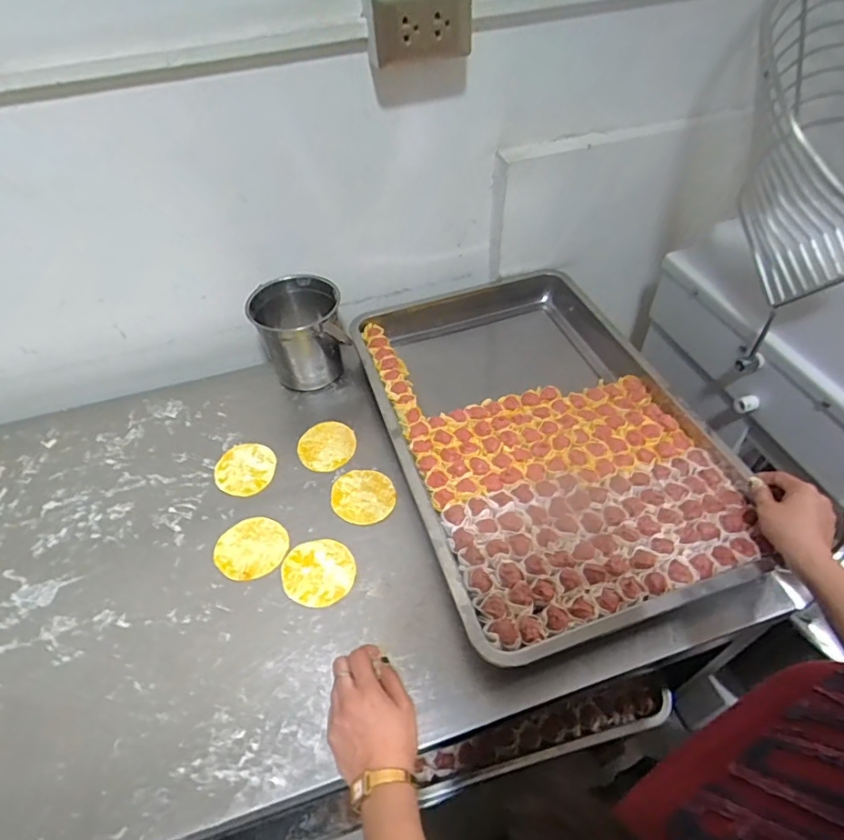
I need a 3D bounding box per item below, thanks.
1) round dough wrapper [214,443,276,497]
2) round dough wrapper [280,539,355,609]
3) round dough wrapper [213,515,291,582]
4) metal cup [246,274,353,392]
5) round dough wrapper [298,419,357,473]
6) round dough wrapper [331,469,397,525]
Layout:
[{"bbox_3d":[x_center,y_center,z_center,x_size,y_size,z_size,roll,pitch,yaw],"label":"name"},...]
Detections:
[{"bbox_3d":[-0.246,0.067,0.735,0.084,0.004,0.083,-1,48,1],"label":"round dough wrapper"},{"bbox_3d":[-0.123,0.180,0.626,0.084,0.004,0.082,-1,48,1],"label":"round dough wrapper"},{"bbox_3d":[-0.211,0.157,0.652,0.087,0.004,0.078,-20,50,-16],"label":"round dough wrapper"},{"bbox_3d":[-0.189,-0.128,0.828,0.129,0.146,0.129,-1,48,1],"label":"metal cup"},{"bbox_3d":[-0.137,0.037,0.758,0.082,0.004,0.086,-3,50,3],"label":"round dough wrapper"},{"bbox_3d":[-0.077,0.099,0.696,0.088,0.005,0.078,31,56,27],"label":"round dough wrapper"}]

